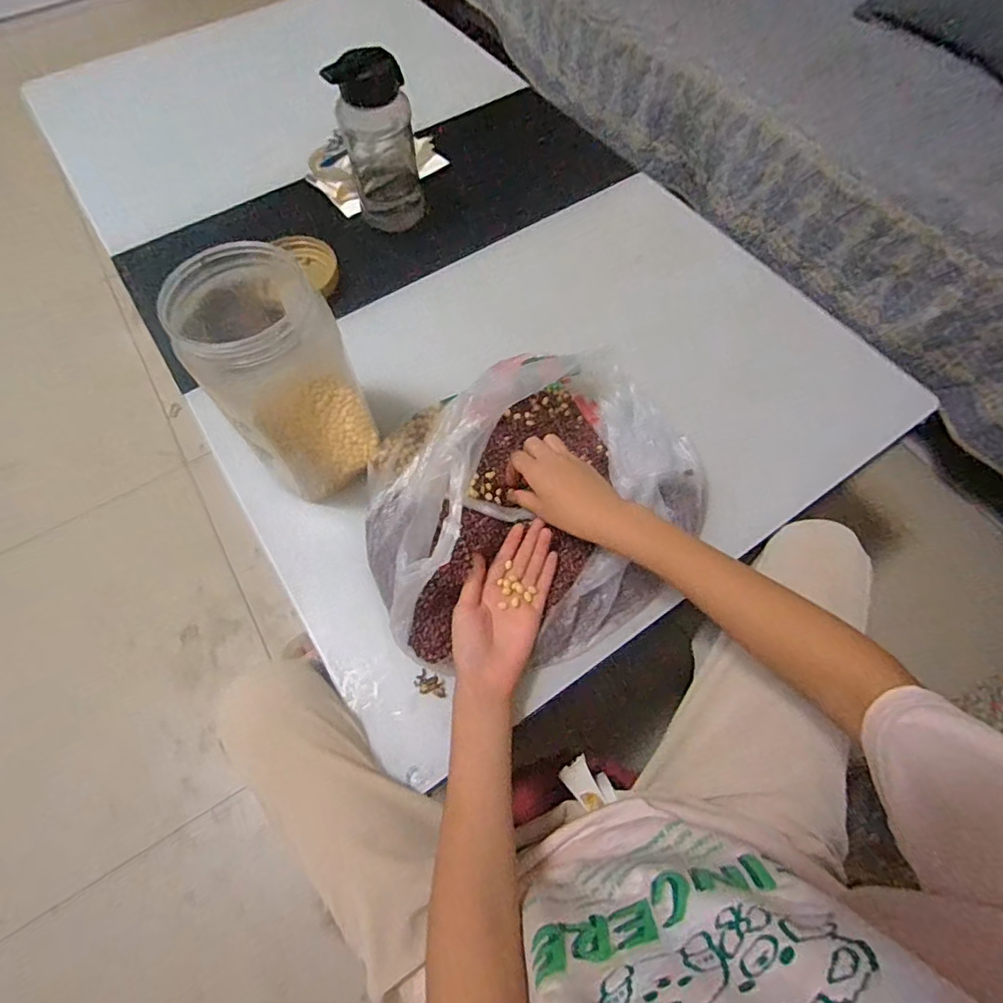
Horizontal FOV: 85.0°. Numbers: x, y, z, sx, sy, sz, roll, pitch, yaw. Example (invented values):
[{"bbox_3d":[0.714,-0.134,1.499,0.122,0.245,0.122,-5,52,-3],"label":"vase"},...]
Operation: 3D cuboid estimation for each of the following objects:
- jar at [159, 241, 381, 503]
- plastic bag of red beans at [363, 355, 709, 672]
[{"bbox_3d":[-0.186,-0.102,0.483,0.107,0.233,0.102,-1,64,1],"label":"jar"},{"bbox_3d":[0.033,-0.007,0.500,0.319,0.119,0.266,-18,65,-7],"label":"plastic bag of red beans"}]

